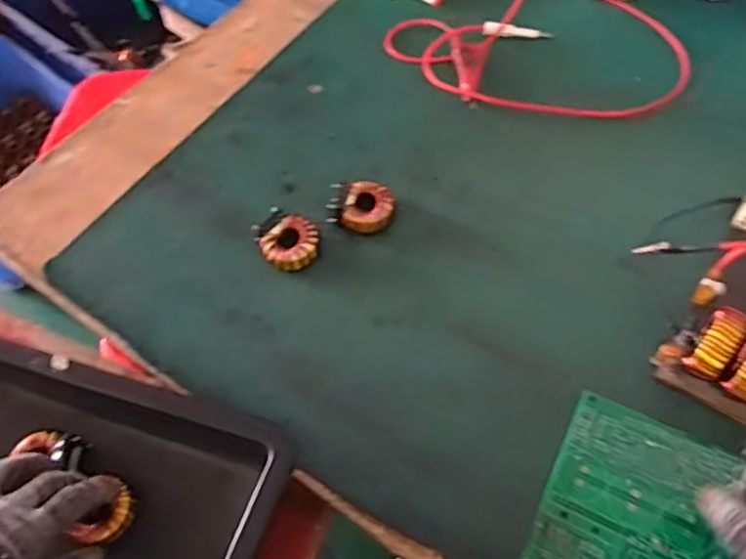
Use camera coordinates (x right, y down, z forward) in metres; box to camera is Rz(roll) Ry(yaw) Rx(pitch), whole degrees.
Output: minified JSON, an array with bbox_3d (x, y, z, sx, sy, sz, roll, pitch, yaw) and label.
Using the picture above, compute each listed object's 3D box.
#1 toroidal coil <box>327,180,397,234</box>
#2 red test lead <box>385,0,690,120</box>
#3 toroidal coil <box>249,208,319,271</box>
[{"bbox_3d":[-0.010,-0.065,0.580,0.057,0.030,0.045,0,56,4],"label":"toroidal coil"},{"bbox_3d":[0.178,-0.264,0.694,0.315,0.013,0.216,12,58,12],"label":"red test lead"},{"bbox_3d":[-0.074,-0.034,0.565,0.051,0.029,0.055,-2,56,3],"label":"toroidal coil"}]

